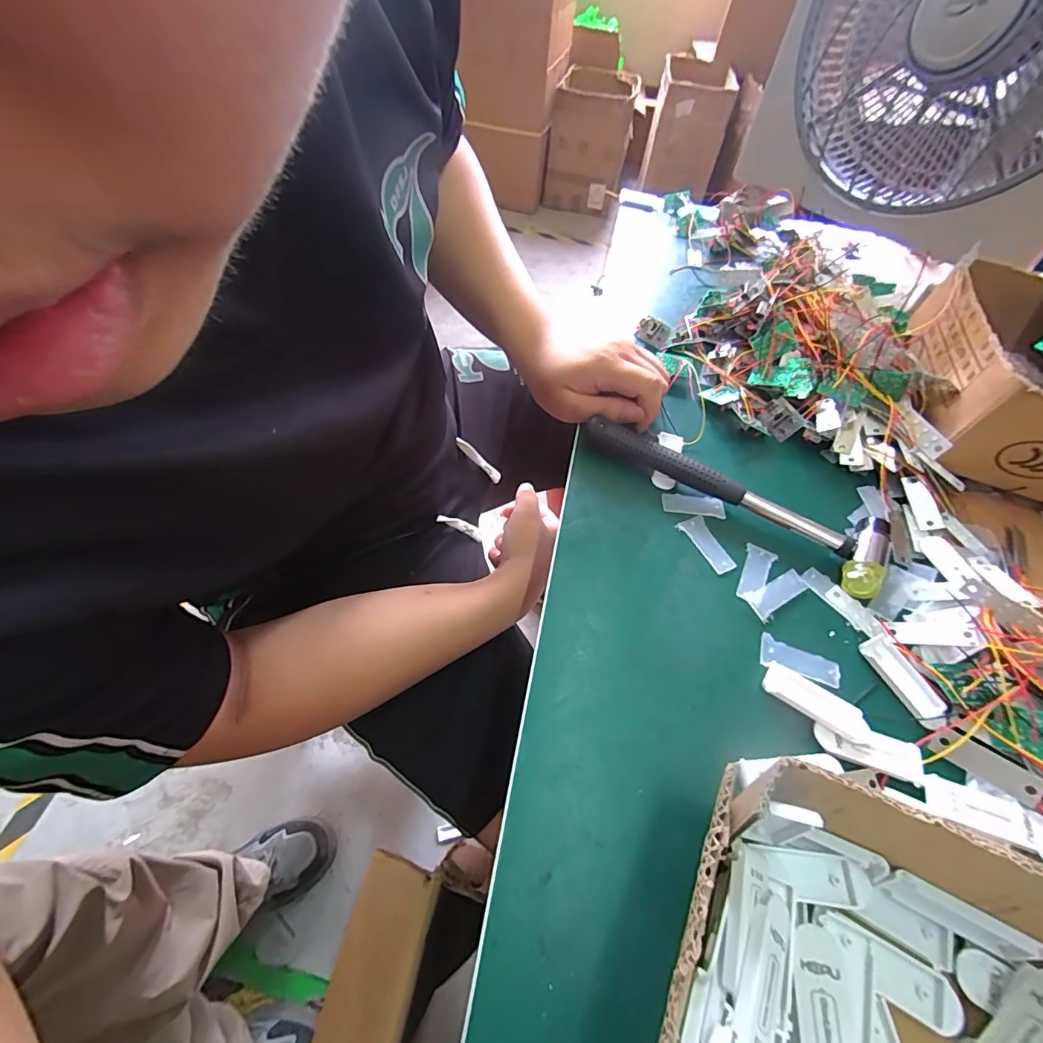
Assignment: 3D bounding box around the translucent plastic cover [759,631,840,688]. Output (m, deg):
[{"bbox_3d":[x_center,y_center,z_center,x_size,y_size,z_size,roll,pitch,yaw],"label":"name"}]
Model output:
[{"bbox_3d":[0.177,0.089,0.297,0.048,0.004,0.021,23,56,11],"label":"translucent plastic cover"}]

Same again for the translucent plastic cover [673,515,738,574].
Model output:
[{"bbox_3d":[0.138,0.017,0.347,0.021,0.004,0.048,-19,59,-17],"label":"translucent plastic cover"}]

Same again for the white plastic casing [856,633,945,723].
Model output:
[{"bbox_3d":[0.240,0.098,0.295,0.021,0.007,0.051,-16,58,-16],"label":"white plastic casing"}]

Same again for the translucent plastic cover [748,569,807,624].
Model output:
[{"bbox_3d":[0.178,0.051,0.325,0.048,0.004,0.017,-29,62,-23],"label":"translucent plastic cover"}]

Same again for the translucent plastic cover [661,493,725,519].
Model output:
[{"bbox_3d":[0.135,-0.012,0.369,0.048,0.006,0.018,10,55,2],"label":"translucent plastic cover"}]

